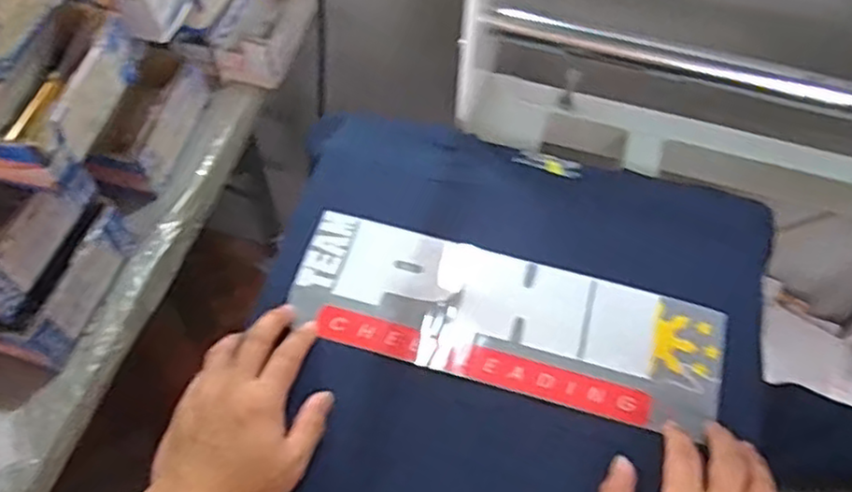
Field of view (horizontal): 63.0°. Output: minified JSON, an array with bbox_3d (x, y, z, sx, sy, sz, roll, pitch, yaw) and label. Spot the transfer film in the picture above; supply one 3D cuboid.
[{"bbox_3d":[0.063,0.060,0.567,0.344,0.008,0.112,15,61,7],"label":"transfer film"}]

